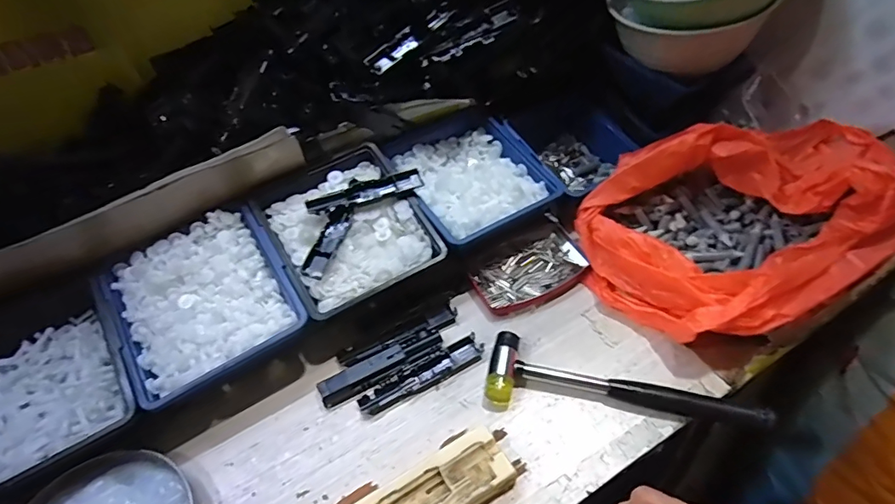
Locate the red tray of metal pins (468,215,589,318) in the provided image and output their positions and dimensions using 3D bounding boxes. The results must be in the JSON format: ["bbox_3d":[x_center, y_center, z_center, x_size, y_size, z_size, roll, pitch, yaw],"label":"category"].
[{"bbox_3d":[0.086,0.019,0.504,0.125,0.015,0.081,-31,55,-21],"label":"red tray of metal pins"}]

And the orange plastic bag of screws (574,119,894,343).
[{"bbox_3d":[0.281,-0.024,0.451,0.283,0.107,0.196,-7,50,-3],"label":"orange plastic bag of screws"}]

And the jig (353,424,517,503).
[{"bbox_3d":[-0.017,0.186,0.359,0.135,0.022,0.050,-24,53,-16],"label":"jig"}]

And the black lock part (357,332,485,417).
[{"bbox_3d":[-0.022,0.112,0.433,0.119,0.010,0.026,-26,53,-18],"label":"black lock part"}]

